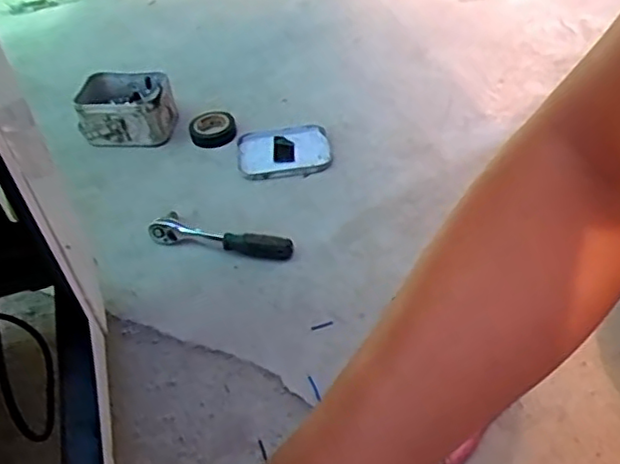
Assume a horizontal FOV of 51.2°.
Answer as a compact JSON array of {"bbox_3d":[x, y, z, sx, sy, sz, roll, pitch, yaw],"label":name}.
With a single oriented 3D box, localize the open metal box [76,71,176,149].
[{"bbox_3d":[-0.225,-0.148,0.790,0.112,0.063,0.069,-3,45,3],"label":"open metal box"}]

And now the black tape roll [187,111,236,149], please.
[{"bbox_3d":[-0.119,-0.128,0.793,0.055,0.015,0.058,-13,46,-8],"label":"black tape roll"}]

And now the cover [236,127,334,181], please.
[{"bbox_3d":[-0.030,-0.094,0.754,0.106,0.010,0.087,-6,45,-1],"label":"cover"}]

